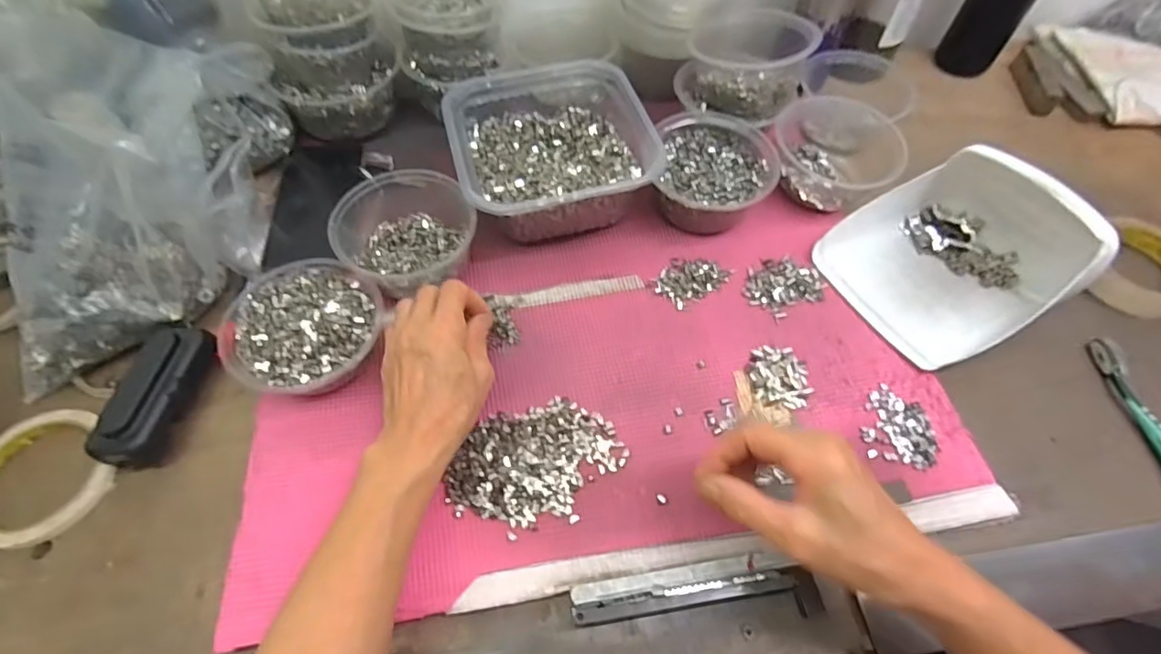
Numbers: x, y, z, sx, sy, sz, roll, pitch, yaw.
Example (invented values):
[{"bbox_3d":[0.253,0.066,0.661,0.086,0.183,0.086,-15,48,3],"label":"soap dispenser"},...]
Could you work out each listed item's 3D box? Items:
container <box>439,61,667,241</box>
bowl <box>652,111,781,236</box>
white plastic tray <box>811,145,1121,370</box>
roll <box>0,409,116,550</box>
[{"bbox_3d":[-0.035,-0.175,0.513,0.170,0.071,0.200,-16,61,-10],"label":"container"},{"bbox_3d":[0.121,-0.140,0.502,0.105,0.055,0.118,7,60,3],"label":"bowl"},{"bbox_3d":[0.312,-0.066,0.446,0.164,0.080,0.151,-26,63,-15],"label":"white plastic tray"},{"bbox_3d":[-0.390,0.111,0.389,0.094,0.026,0.085,39,66,20],"label":"roll"}]

